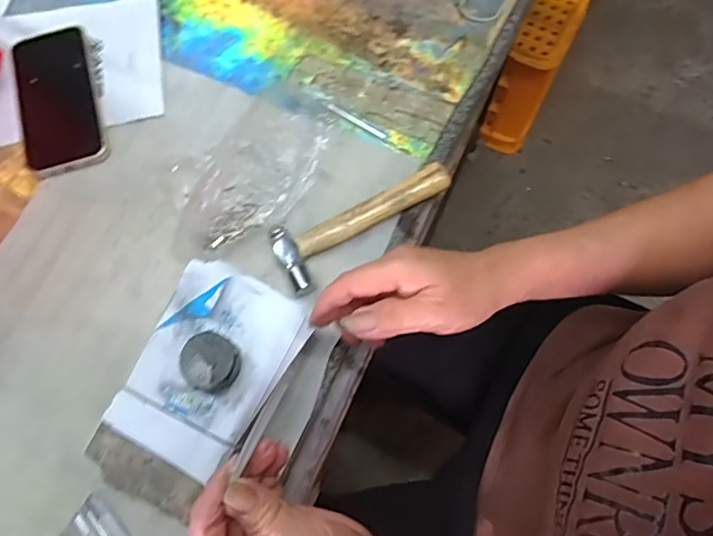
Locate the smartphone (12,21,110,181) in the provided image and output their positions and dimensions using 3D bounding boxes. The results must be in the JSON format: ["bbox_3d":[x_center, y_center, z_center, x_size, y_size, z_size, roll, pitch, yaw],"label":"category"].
[{"bbox_3d":[-0.277,-0.156,0.501,0.071,0.009,0.150,-17,73,-4],"label":"smartphone"}]

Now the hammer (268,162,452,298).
[{"bbox_3d":[0.009,-0.034,0.451,0.157,0.023,0.059,-24,74,-6],"label":"hammer"}]

